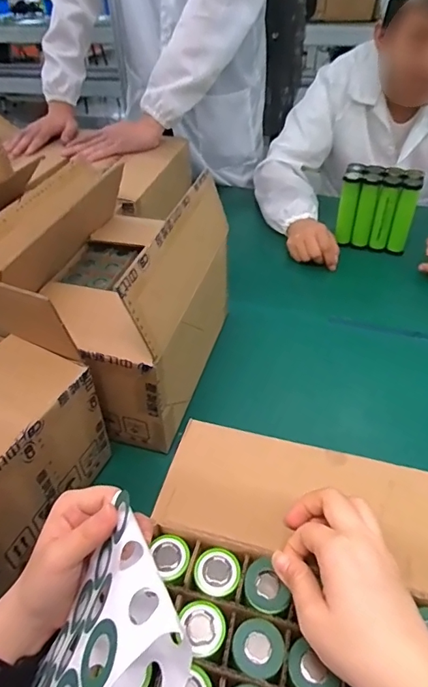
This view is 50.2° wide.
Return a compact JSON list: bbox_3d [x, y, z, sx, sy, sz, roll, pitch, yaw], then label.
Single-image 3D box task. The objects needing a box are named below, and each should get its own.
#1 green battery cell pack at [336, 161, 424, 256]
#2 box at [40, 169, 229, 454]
[{"bbox_3d":[0.315,-0.259,0.881,0.134,0.140,0.059,13,44,17],"label":"green battery cell pack"},{"bbox_3d":[-0.109,-0.061,0.611,0.188,0.235,0.284,10,43,14],"label":"box"}]

